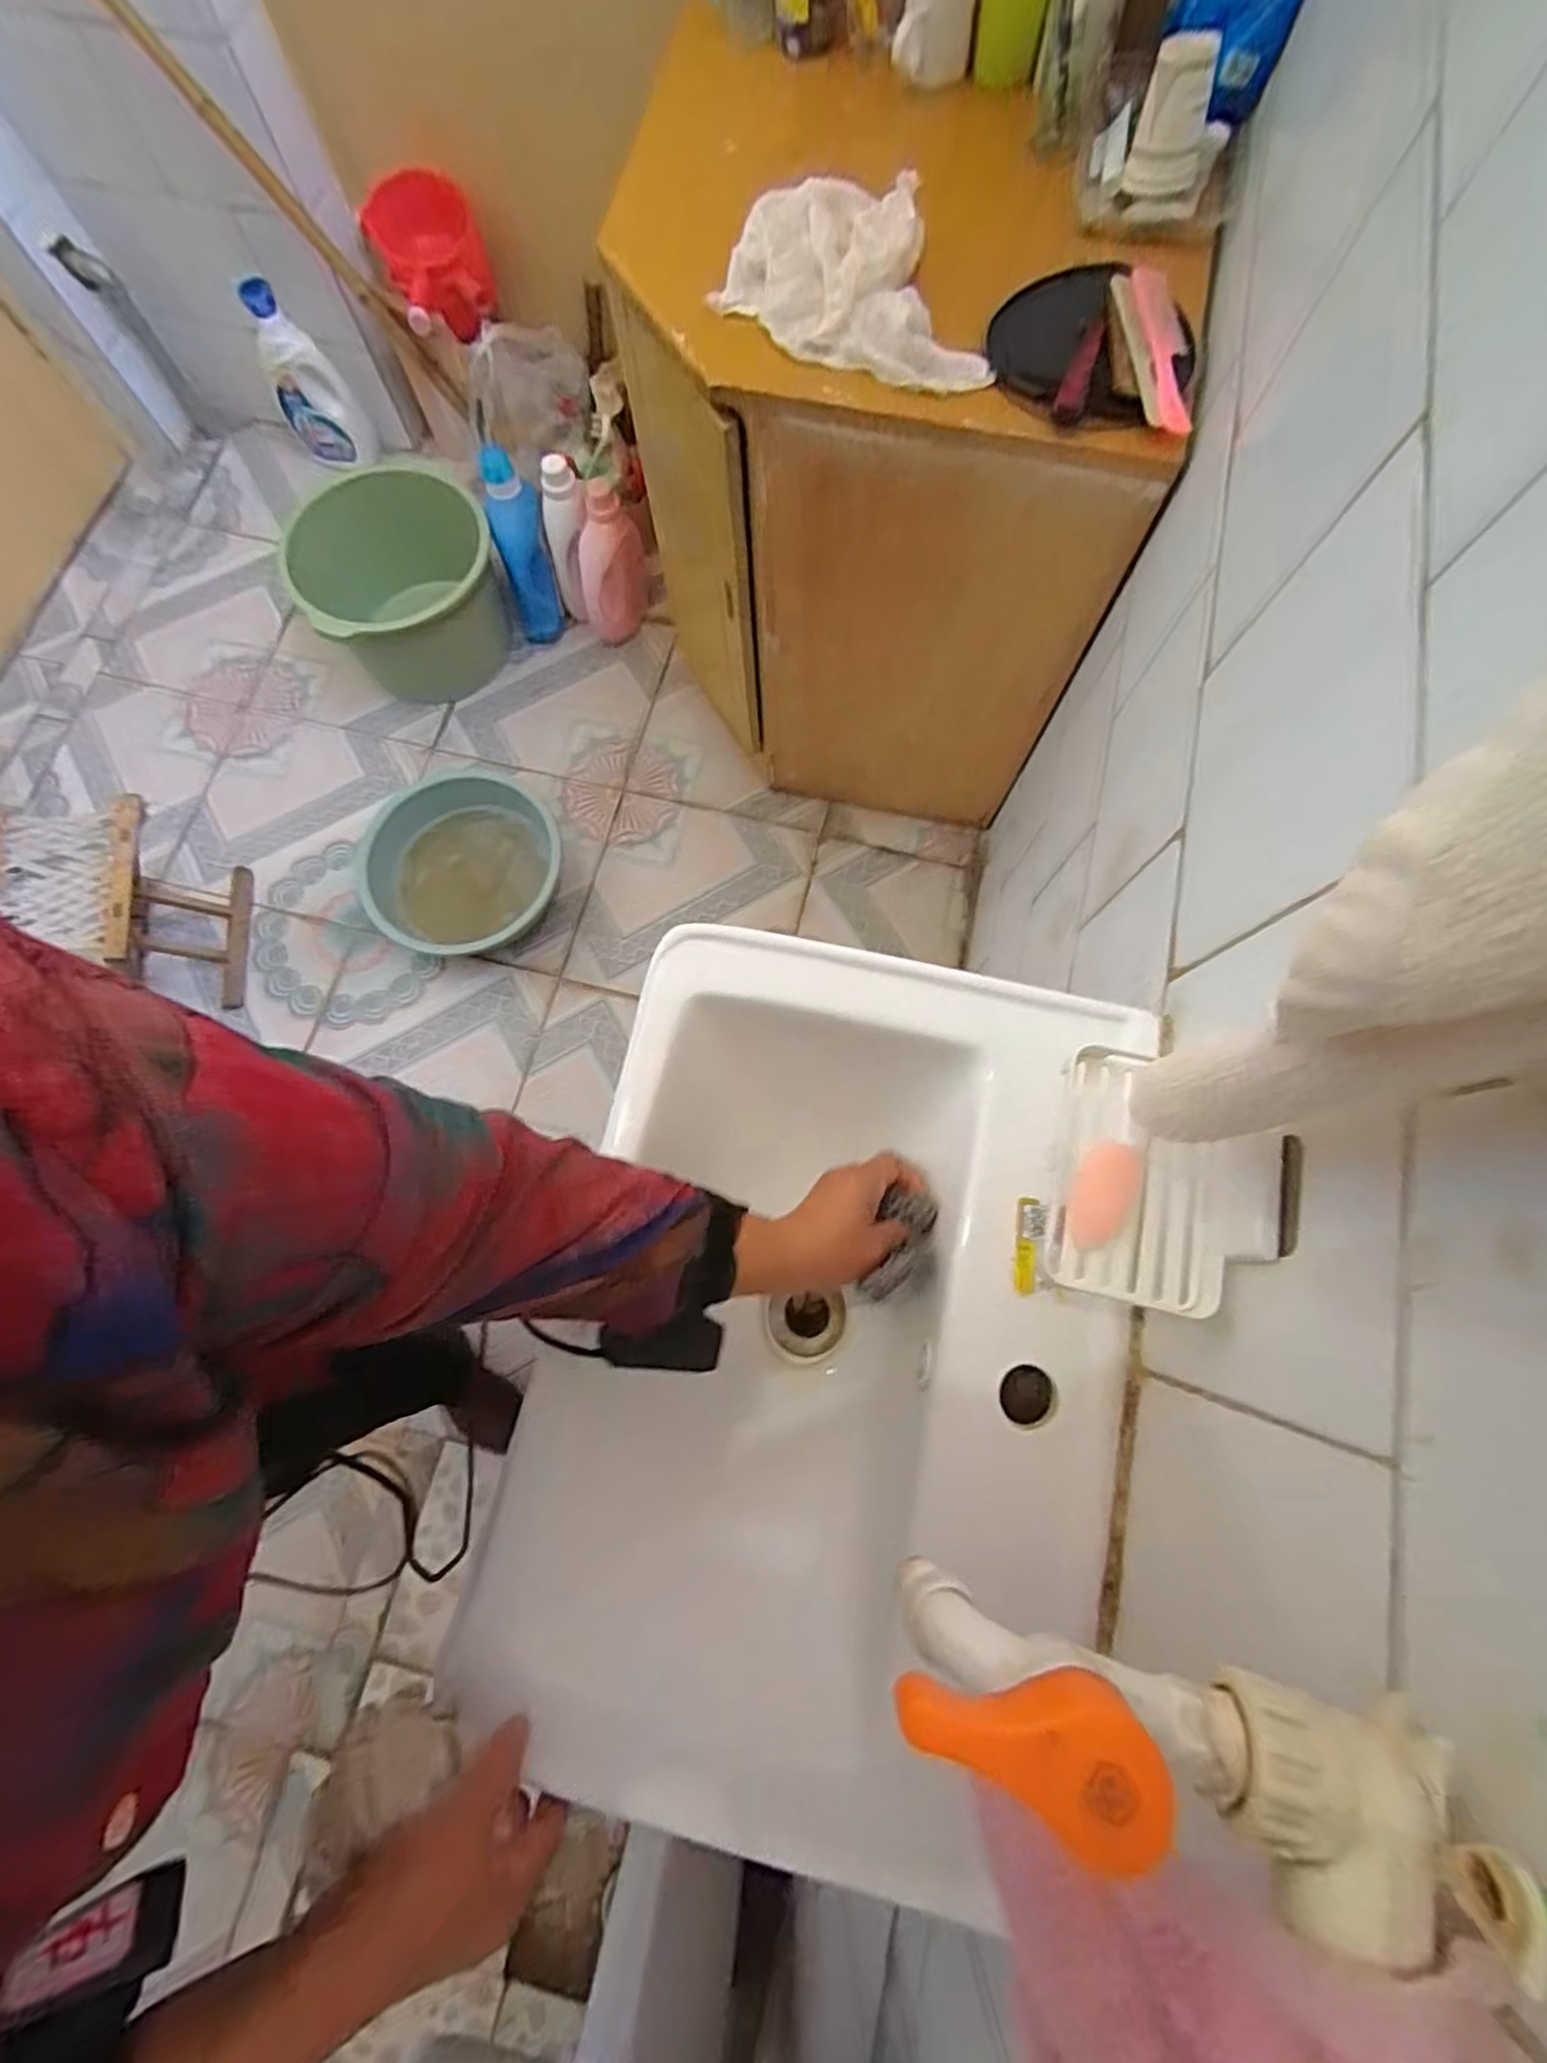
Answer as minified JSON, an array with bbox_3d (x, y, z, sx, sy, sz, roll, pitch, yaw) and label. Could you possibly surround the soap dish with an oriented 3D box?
[{"bbox_3d":[0.195,0.072,0.368,0.092,0.058,0.131,12,76,3],"label":"soap dish"}]

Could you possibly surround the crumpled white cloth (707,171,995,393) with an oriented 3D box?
[{"bbox_3d":[0.090,-0.764,0.744,0.295,0.047,0.193,16,76,5],"label":"crumpled white cloth"}]

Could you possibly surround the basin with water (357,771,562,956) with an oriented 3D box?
[{"bbox_3d":[-0.591,-0.313,1.347,0.367,0.108,0.343,0,76,0],"label":"basin with water"}]

